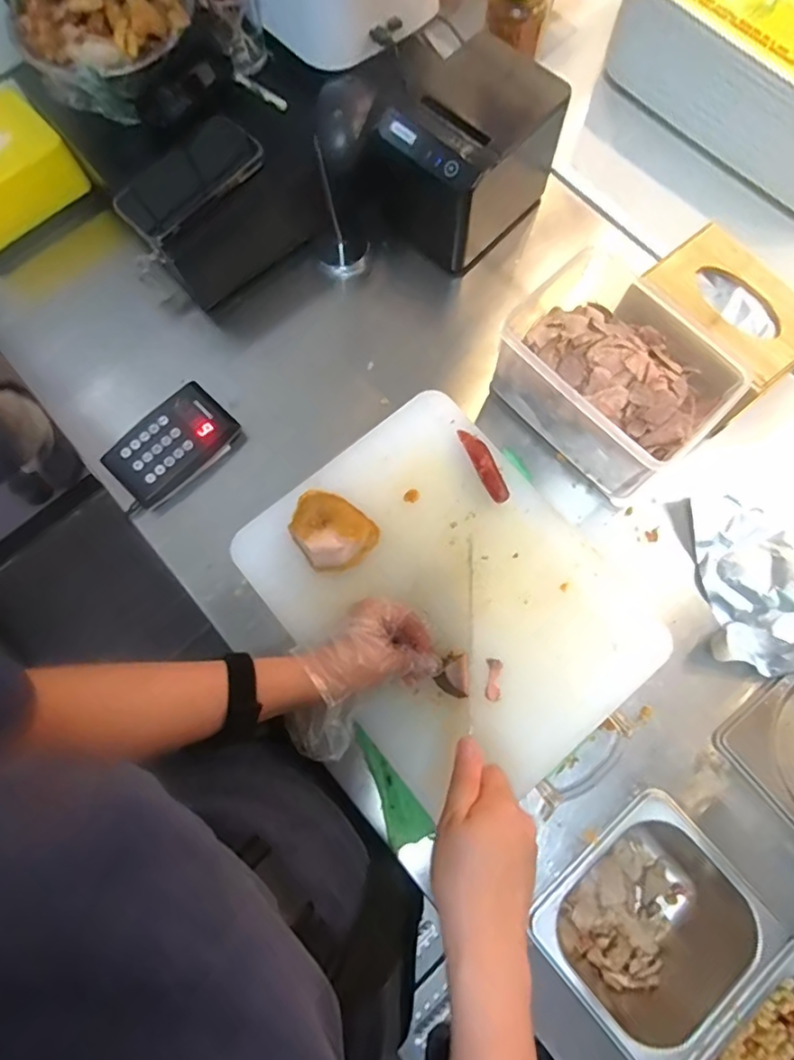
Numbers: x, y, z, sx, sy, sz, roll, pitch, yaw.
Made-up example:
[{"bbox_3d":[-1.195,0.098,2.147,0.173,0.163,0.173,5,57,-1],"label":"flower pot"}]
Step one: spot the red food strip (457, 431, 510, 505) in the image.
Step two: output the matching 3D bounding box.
[{"bbox_3d":[0.086,-0.065,0.550,0.018,0.021,0.084,-23,76,-5],"label":"red food strip"}]

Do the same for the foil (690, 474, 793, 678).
[{"bbox_3d":[0.393,0.037,0.526,0.177,0.058,0.190,0,75,1],"label":"foil"}]

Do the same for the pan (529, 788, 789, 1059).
[{"bbox_3d":[0.227,0.357,0.525,0.172,0.100,0.162,-41,78,-9],"label":"pan"}]

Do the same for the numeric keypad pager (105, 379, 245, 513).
[{"bbox_3d":[-0.237,-0.090,0.586,0.078,0.028,0.130,42,80,11],"label":"numeric keypad pager"}]

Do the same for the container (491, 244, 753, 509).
[{"bbox_3d":[0.211,-0.158,0.551,0.161,0.103,0.213,-43,78,-9],"label":"container"}]

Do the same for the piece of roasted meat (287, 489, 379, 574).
[{"bbox_3d":[-0.063,0.003,0.533,0.067,0.032,0.078,-43,79,-9],"label":"piece of roasted meat"}]

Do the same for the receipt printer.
[{"bbox_3d":[0.071,-0.405,0.600,0.137,0.133,0.149,43,80,11],"label":"receipt printer"}]

